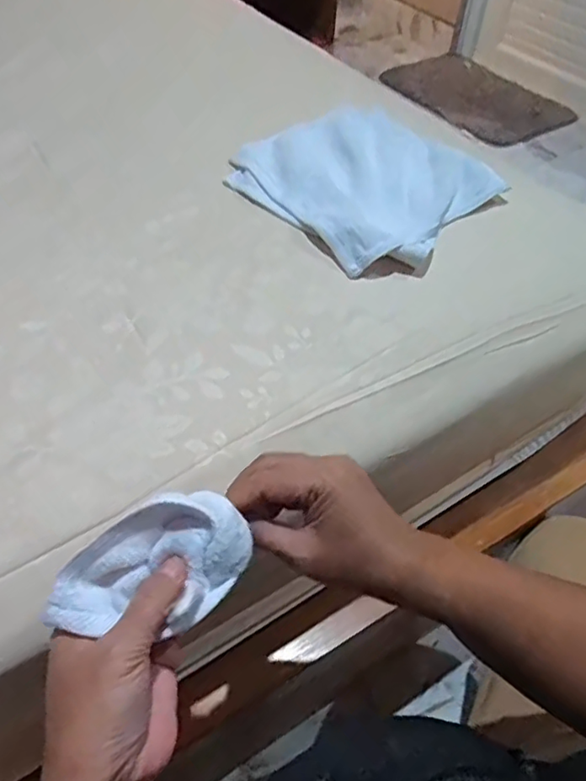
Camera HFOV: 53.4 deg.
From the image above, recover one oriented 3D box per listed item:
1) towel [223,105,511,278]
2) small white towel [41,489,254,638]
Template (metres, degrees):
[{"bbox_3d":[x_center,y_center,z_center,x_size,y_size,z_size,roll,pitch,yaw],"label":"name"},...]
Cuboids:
[{"bbox_3d":[0.079,-0.227,0.618,0.224,0.030,0.243,-33,59,-26],"label":"towel"},{"bbox_3d":[-0.076,0.095,0.315,0.106,0.040,0.065,-30,60,-24],"label":"small white towel"}]

